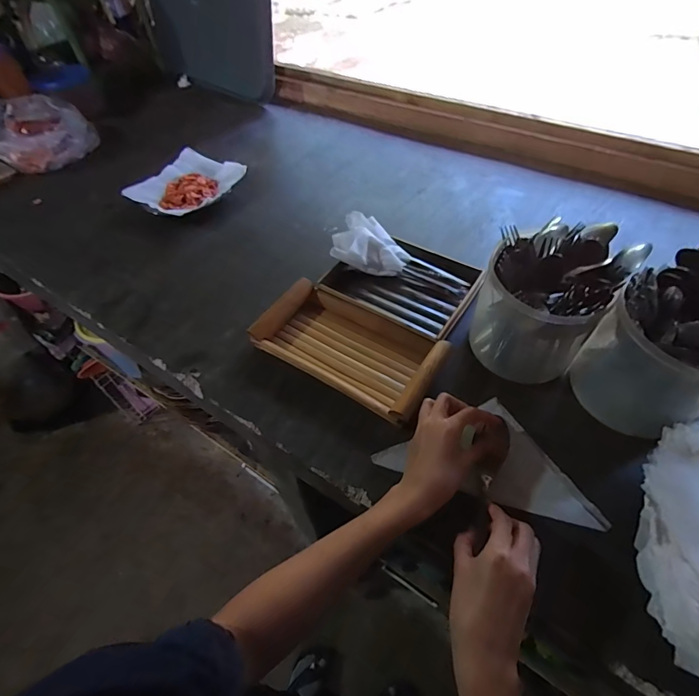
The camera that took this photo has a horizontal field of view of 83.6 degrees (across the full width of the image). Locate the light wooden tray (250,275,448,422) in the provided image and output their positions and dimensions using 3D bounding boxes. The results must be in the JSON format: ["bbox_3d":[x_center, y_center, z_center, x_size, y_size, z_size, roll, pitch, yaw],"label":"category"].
[{"bbox_3d":[0.003,-0.008,0.527,0.239,0.036,0.143,27,59,21],"label":"light wooden tray"}]

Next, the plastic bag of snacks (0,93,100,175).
[{"bbox_3d":[-0.716,-0.500,0.896,0.219,0.086,0.221,-34,59,-21],"label":"plastic bag of snacks"}]

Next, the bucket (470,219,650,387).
[{"bbox_3d":[0.230,-0.048,0.475,0.126,0.166,0.136,-1,53,2],"label":"bucket"}]

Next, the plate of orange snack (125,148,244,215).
[{"bbox_3d":[-0.326,-0.328,0.785,0.172,0.033,0.192,27,59,20],"label":"plate of orange snack"}]

